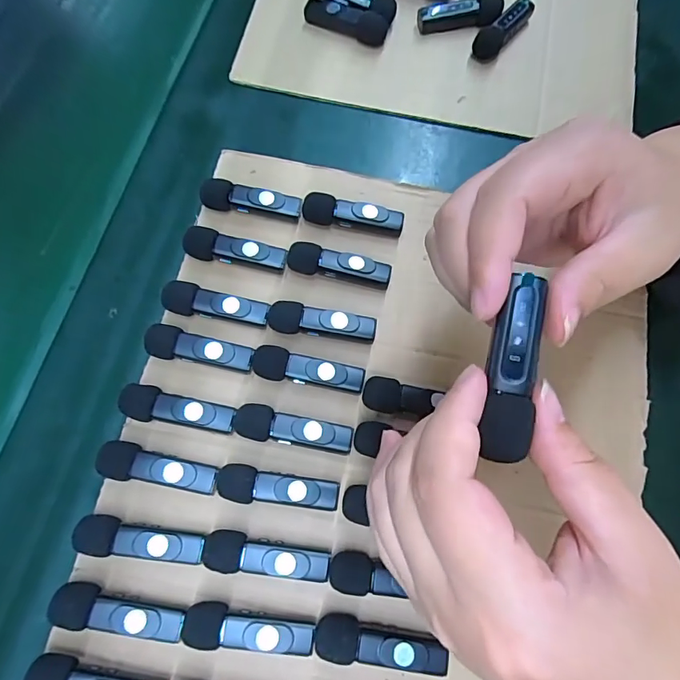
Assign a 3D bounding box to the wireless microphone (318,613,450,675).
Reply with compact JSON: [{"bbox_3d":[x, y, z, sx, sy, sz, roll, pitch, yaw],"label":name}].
[{"bbox_3d":[0.020,0.150,0.223,0.063,0.015,0.017,7,73,1],"label":"wireless microphone"}]

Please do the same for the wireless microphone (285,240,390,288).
[{"bbox_3d":[-0.001,-0.046,0.283,0.064,0.017,0.018,10,73,2],"label":"wireless microphone"}]

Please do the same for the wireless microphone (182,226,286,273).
[{"bbox_3d":[-0.066,-0.055,0.284,0.062,0.016,0.019,11,73,2],"label":"wireless microphone"}]

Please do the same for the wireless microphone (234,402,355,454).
[{"bbox_3d":[-0.026,0.051,0.253,0.065,0.018,0.018,11,73,2],"label":"wireless microphone"}]

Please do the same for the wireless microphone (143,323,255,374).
[{"bbox_3d":[-0.082,0.006,0.265,0.061,0.017,0.019,12,73,2],"label":"wireless microphone"}]

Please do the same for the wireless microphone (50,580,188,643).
[{"bbox_3d":[-0.109,0.136,0.223,0.063,0.017,0.017,11,73,2],"label":"wireless microphone"}]

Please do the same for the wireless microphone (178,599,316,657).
[{"bbox_3d":[-0.045,0.143,0.224,0.063,0.017,0.018,4,73,0],"label":"wireless microphone"}]

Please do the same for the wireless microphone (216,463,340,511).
[{"bbox_3d":[-0.033,0.080,0.245,0.064,0.018,0.018,7,73,1],"label":"wireless microphone"}]

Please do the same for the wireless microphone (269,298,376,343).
[{"bbox_3d":[-0.011,-0.010,0.272,0.064,0.018,0.018,7,73,1],"label":"wireless microphone"}]

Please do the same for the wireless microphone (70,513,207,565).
[{"bbox_3d":[-0.102,0.104,0.233,0.063,0.018,0.018,10,73,2],"label":"wireless microphone"}]

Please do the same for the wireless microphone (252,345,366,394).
[{"bbox_3d":[-0.018,0.018,0.263,0.064,0.016,0.019,8,73,1],"label":"wireless microphone"}]

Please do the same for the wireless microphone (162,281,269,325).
[{"bbox_3d":[-0.075,-0.020,0.274,0.062,0.017,0.019,10,73,2],"label":"wireless microphone"}]

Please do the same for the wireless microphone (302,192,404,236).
[{"bbox_3d":[0.008,-0.081,0.294,0.065,0.018,0.016,11,73,2],"label":"wireless microphone"}]

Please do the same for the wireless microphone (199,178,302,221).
[{"bbox_3d":[-0.059,-0.089,0.295,0.065,0.017,0.017,12,73,2],"label":"wireless microphone"}]

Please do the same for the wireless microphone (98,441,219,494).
[{"bbox_3d":[-0.098,0.070,0.245,0.063,0.018,0.019,12,73,2],"label":"wireless microphone"}]

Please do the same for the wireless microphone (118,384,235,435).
[{"bbox_3d":[-0.090,0.039,0.255,0.062,0.018,0.019,8,73,1],"label":"wireless microphone"}]

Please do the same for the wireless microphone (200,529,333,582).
[{"bbox_3d":[-0.038,0.113,0.233,0.064,0.015,0.018,9,73,2],"label":"wireless microphone"}]

